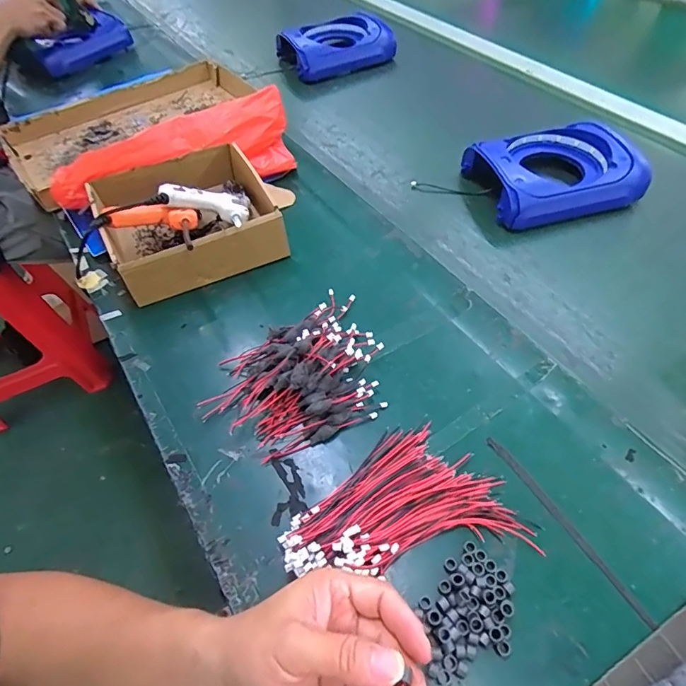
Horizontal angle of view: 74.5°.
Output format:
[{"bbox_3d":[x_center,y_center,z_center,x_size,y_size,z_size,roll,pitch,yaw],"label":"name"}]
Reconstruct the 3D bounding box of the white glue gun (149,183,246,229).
[{"bbox_3d":[-0.183,-0.183,0.583,0.115,0.025,0.059,5,50,-26],"label":"white glue gun"}]

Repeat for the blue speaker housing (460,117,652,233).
[{"bbox_3d":[0.320,-0.255,0.676,0.235,0.068,0.161,-13,54,-8],"label":"blue speaker housing"}]

